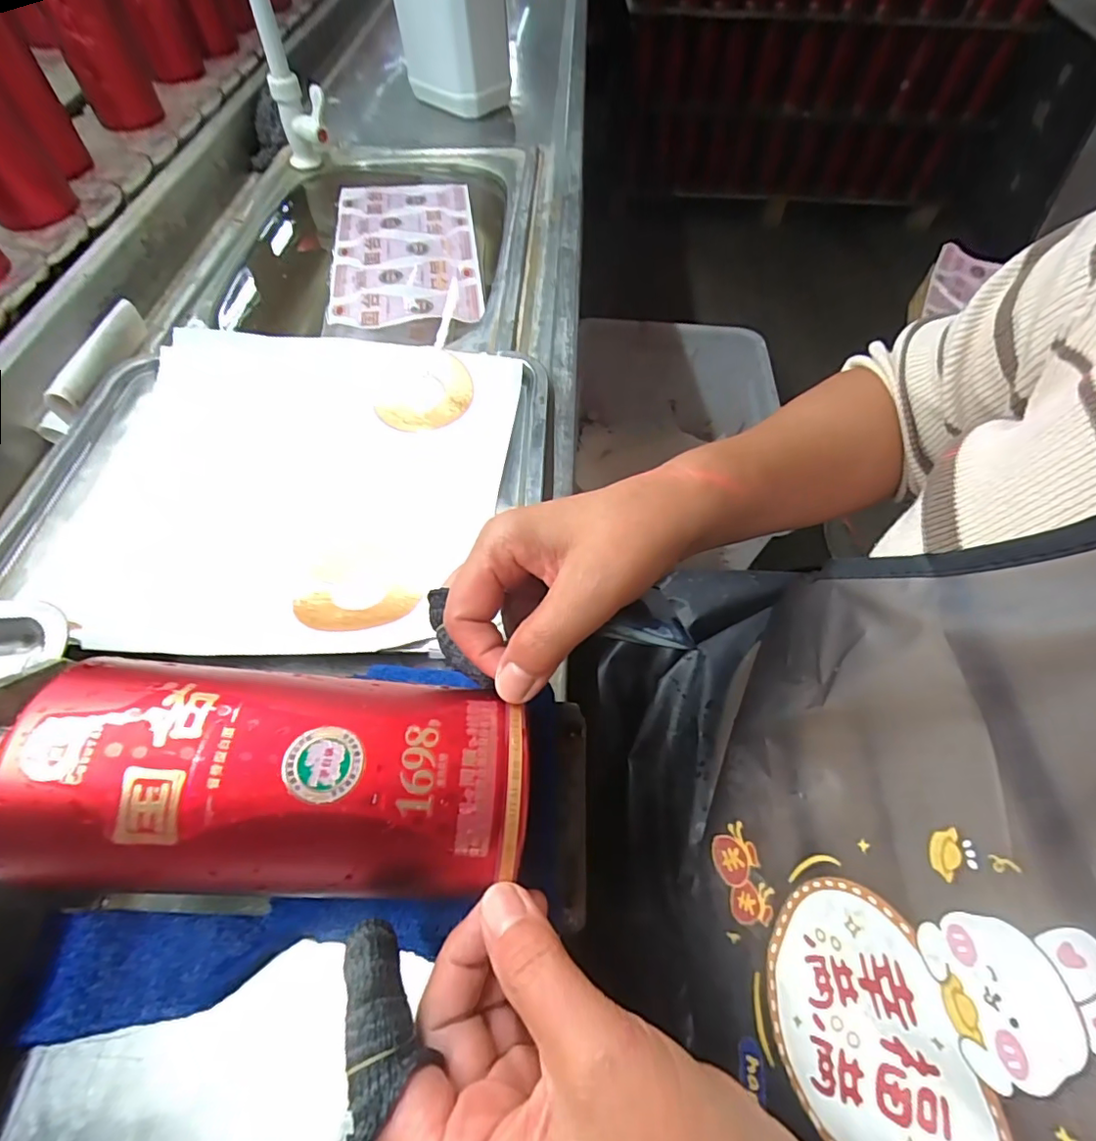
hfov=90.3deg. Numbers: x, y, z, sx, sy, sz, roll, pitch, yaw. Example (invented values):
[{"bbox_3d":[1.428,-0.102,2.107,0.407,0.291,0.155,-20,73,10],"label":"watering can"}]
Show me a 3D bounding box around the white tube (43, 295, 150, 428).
[{"bbox_3d":[-0.386,-0.186,0.473,0.023,0.025,0.130,9,58,2],"label":"white tube"}]

